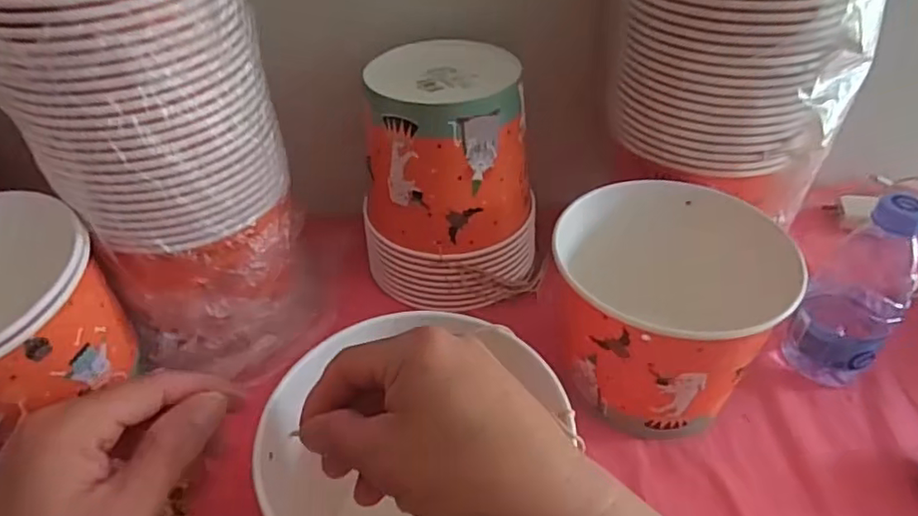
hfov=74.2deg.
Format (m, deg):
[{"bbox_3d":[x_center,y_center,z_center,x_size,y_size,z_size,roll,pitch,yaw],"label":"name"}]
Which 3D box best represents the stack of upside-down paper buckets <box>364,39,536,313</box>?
[{"bbox_3d":[-0.010,-0.070,0.544,0.157,0.189,0.140,3,44,5],"label":"stack of upside-down paper buckets"}]

